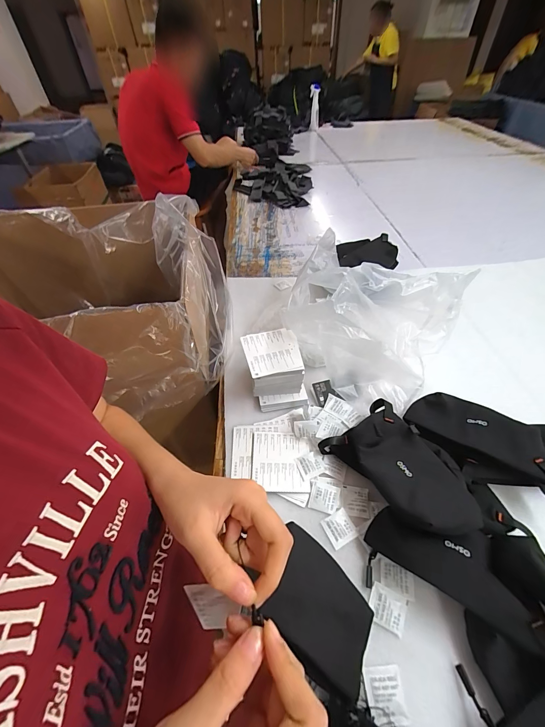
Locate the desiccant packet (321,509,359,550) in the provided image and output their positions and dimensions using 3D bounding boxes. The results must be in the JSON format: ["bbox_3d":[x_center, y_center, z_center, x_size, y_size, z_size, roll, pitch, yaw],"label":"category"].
[{"bbox_3d":[0.094,0.232,0.414,0.039,0.004,0.039,-20,50,-19],"label":"desiccant packet"}]

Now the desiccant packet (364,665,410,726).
[{"bbox_3d":[0.119,0.349,0.308,0.039,0.004,0.042,-1,47,-2],"label":"desiccant packet"}]

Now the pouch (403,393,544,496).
[{"bbox_3d":[0.357,0.134,0.463,0.277,0.075,0.130,18,49,16],"label":"pouch"}]

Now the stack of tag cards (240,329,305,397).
[{"bbox_3d":[-0.002,0.007,0.559,0.102,0.095,0.103,-9,47,-9],"label":"stack of tag cards"}]

